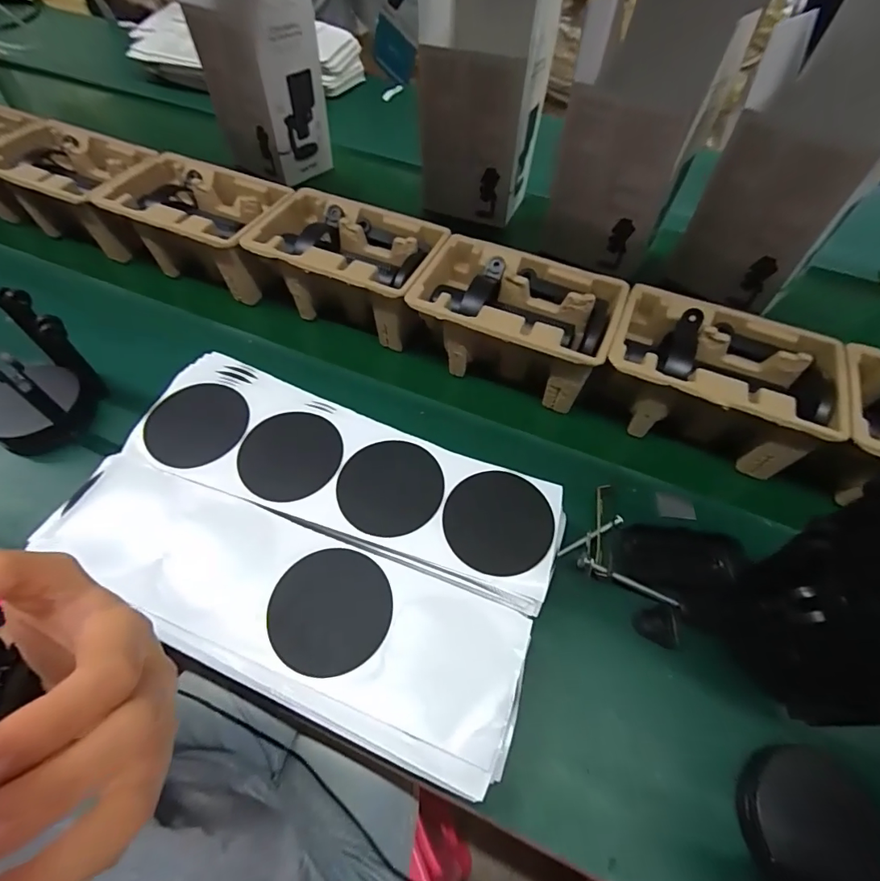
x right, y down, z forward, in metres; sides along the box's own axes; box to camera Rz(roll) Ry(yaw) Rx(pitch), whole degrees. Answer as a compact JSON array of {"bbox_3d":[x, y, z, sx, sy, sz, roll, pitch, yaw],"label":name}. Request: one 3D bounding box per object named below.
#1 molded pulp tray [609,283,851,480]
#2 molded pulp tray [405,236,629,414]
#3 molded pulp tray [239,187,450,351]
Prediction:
[{"bbox_3d":[0.302,-0.070,0.520,0.229,0.096,0.148,20,61,11],"label":"molded pulp tray"},{"bbox_3d":[0.089,-0.144,0.567,0.223,0.101,0.144,21,61,11],"label":"molded pulp tray"},{"bbox_3d":[-0.118,-0.226,0.624,0.225,0.119,0.144,23,62,12],"label":"molded pulp tray"}]

